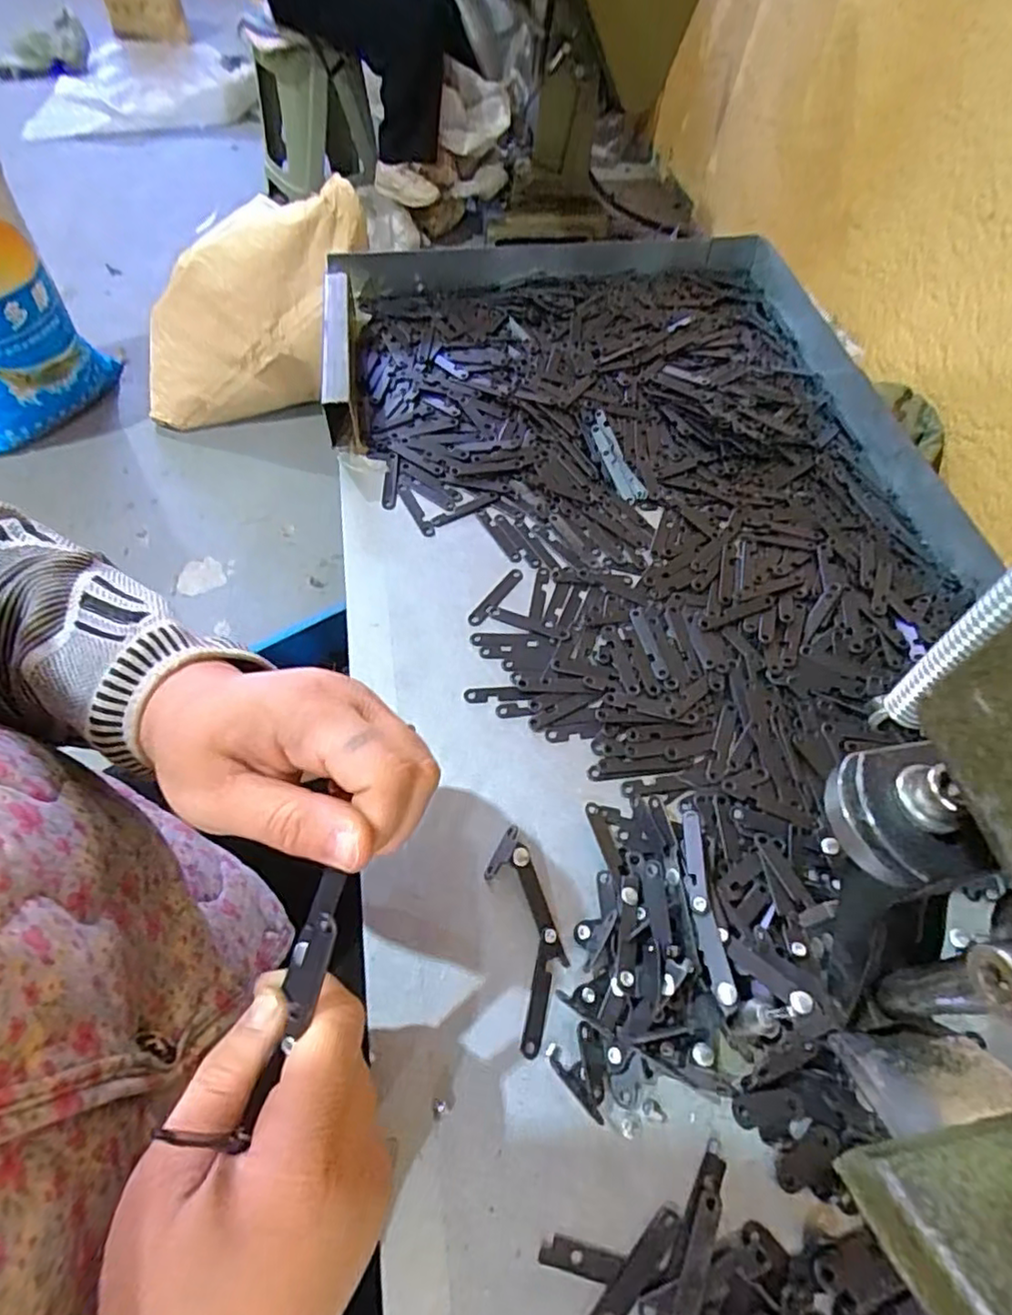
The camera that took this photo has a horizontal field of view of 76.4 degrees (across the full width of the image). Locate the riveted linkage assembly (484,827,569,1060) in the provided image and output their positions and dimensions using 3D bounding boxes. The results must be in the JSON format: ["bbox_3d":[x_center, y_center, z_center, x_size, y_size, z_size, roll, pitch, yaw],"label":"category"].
[{"bbox_3d":[0.010,0.125,0.293,0.026,0.013,0.094,-11,59,-7],"label":"riveted linkage assembly"}]

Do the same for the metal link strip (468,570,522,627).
[{"bbox_3d":[-0.006,-0.039,0.401,0.010,0.004,0.052,30,62,17],"label":"metal link strip"}]

